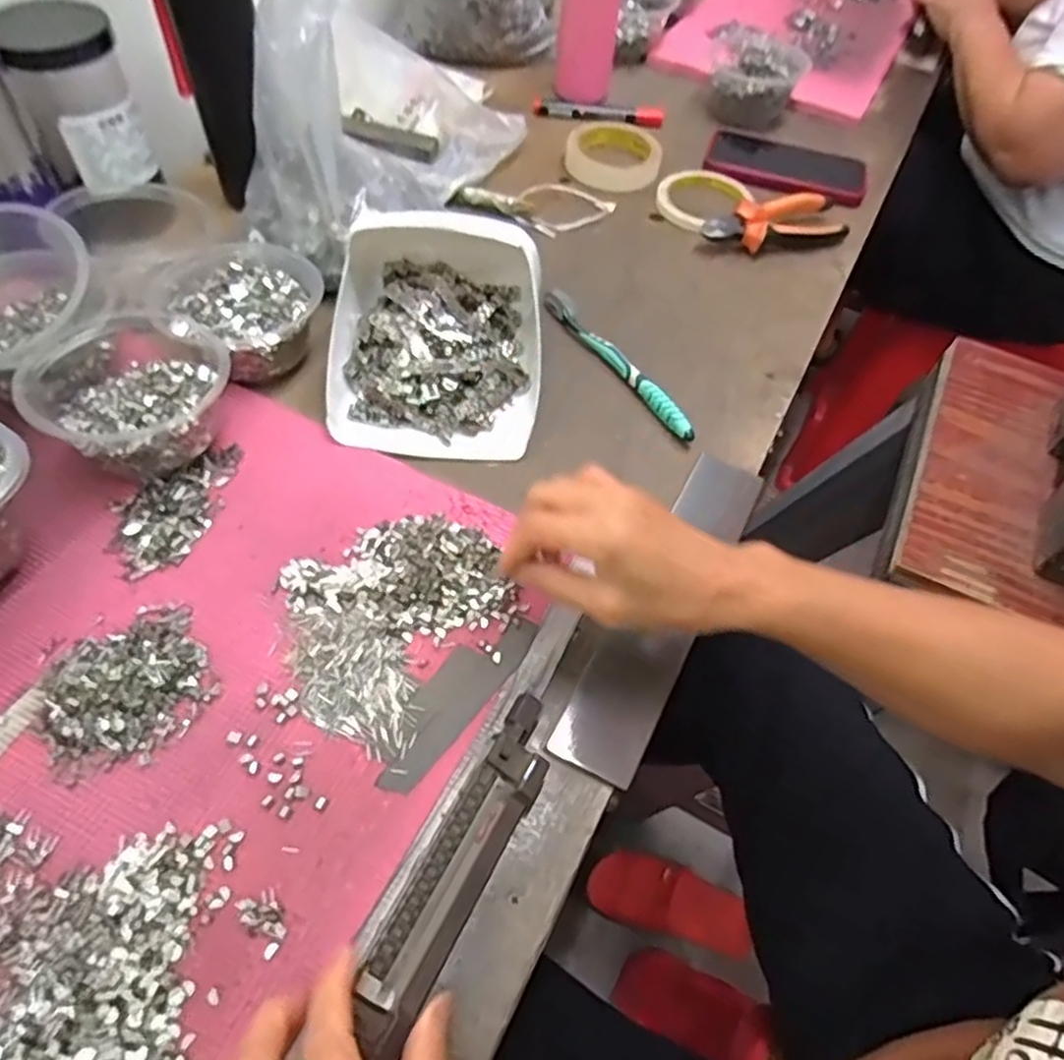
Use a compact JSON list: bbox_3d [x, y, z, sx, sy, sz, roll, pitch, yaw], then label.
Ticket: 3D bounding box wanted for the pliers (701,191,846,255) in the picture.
[{"bbox_3d":[0.233,-0.290,0.675,0.135,0.030,0.052,-17,58,-16],"label":"pliers"}]

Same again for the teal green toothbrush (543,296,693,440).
[{"bbox_3d":[0.067,-0.134,0.566,0.014,0.011,0.181,-29,62,-22],"label":"teal green toothbrush"}]

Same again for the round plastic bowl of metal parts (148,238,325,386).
[{"bbox_3d":[-0.217,-0.165,0.534,0.118,0.046,0.111,2,55,-3],"label":"round plastic bowl of metal parts"}]

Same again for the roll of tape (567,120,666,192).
[{"bbox_3d":[0.087,-0.400,0.752,0.097,0.033,0.097,11,55,3],"label":"roll of tape"}]

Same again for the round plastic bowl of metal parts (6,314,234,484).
[{"bbox_3d":[-0.262,-0.090,0.468,0.120,0.064,0.116,2,55,-3],"label":"round plastic bowl of metal parts"}]

